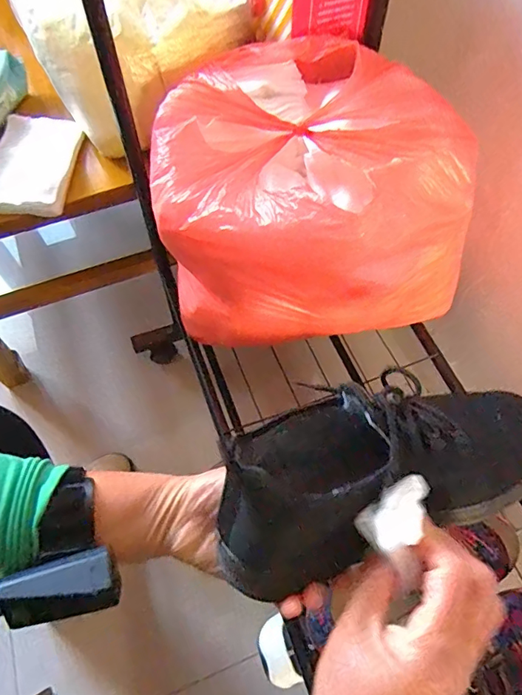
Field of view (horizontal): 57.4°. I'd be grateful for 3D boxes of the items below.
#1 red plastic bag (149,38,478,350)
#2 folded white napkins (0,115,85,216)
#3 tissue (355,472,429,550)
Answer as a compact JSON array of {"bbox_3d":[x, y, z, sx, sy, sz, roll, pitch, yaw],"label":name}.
[{"bbox_3d":[0.042,-0.158,0.545,0.315,0.236,0.288,-21,63,-10],"label":"red plastic bag"},{"bbox_3d":[-0.290,-0.229,0.596,0.106,0.028,0.148,-1,62,1],"label":"folded white napkins"},{"bbox_3d":[0.079,0.095,0.274,0.046,0.014,0.026,-35,66,-16],"label":"tissue"}]

